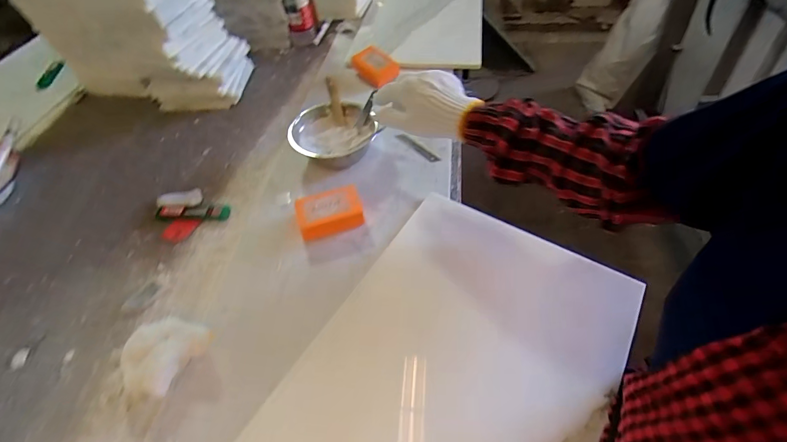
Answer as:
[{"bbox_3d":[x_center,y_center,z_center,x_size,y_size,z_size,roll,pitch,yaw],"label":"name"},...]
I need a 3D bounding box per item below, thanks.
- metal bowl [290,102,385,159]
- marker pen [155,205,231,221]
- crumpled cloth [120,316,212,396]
[{"bbox_3d":[-0.101,-0.145,0.624,0.144,0.052,0.129,-23,53,-13],"label":"metal bowl"},{"bbox_3d":[-0.317,-0.014,0.570,0.120,0.013,0.024,0,51,5],"label":"marker pen"},{"bbox_3d":[-0.268,0.152,0.420,0.103,0.030,0.082,15,54,16],"label":"crumpled cloth"}]

